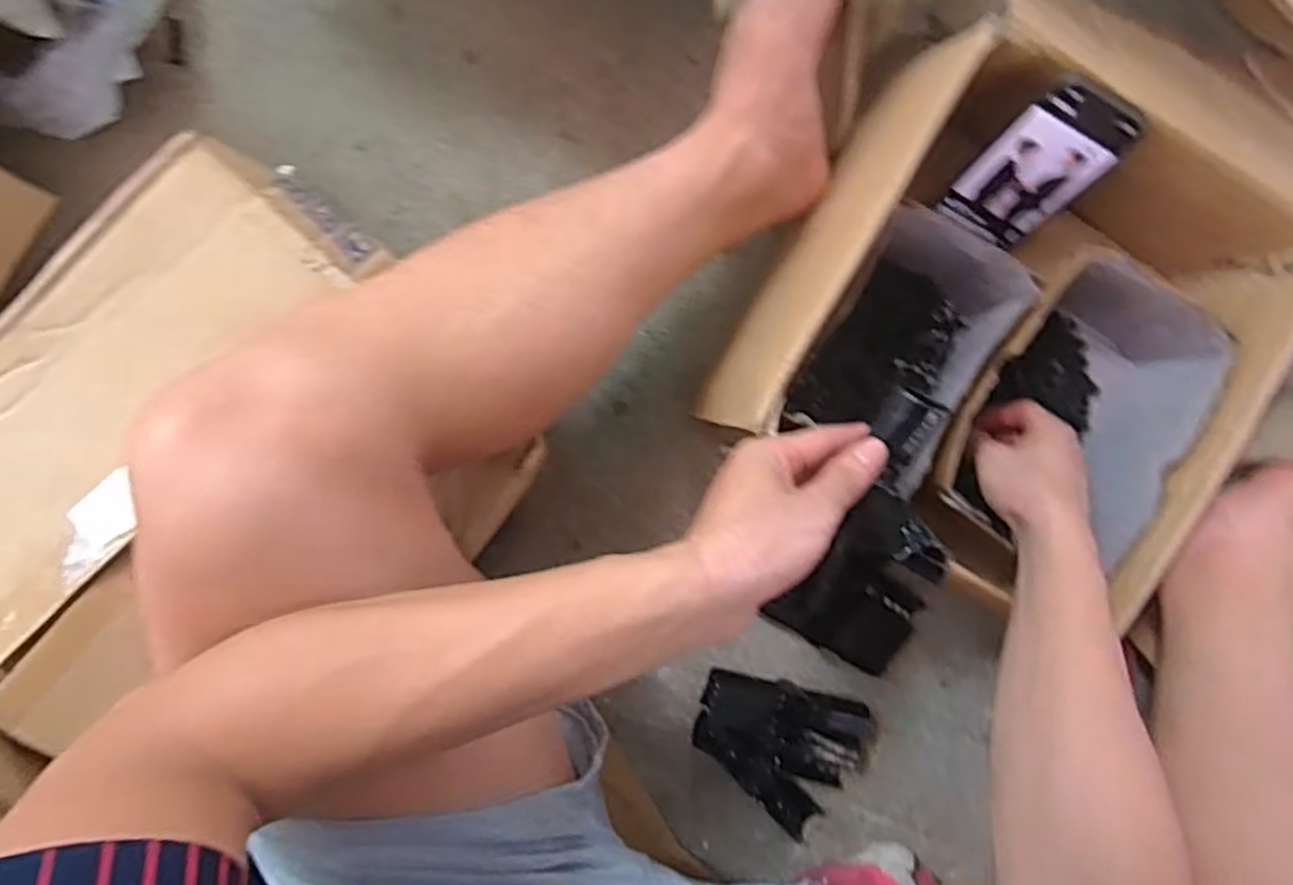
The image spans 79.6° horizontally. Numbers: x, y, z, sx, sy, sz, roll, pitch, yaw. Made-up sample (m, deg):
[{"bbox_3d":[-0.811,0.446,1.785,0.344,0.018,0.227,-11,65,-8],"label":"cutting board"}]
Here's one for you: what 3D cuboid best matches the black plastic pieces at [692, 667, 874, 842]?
[{"bbox_3d":[0.106,0.252,0.626,0.144,0.024,0.117,19,91,-8],"label":"black plastic pieces"}]

